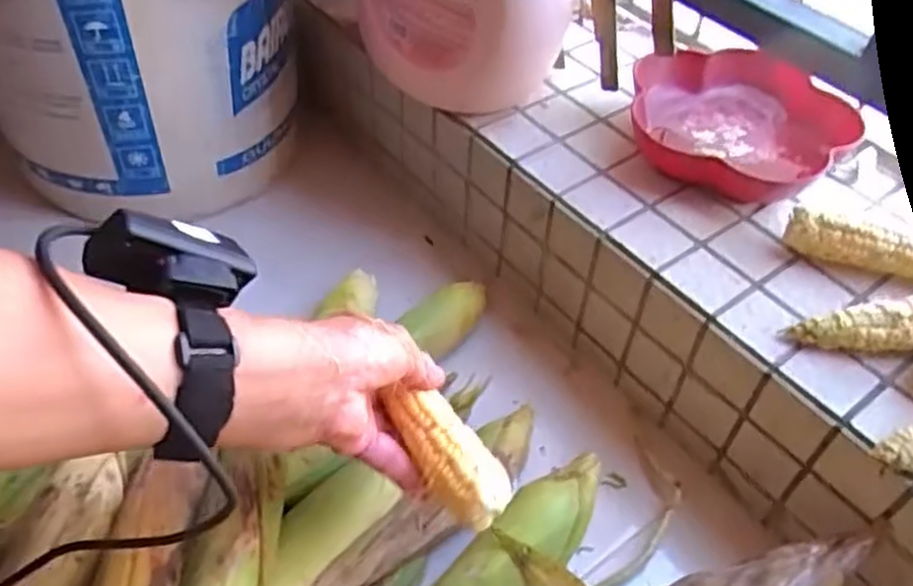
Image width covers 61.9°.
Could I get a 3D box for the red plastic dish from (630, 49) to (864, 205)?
[{"bbox_3d":[0.225,-0.134,0.614,0.167,0.050,0.158,3,46,-3],"label":"red plastic dish"}]

